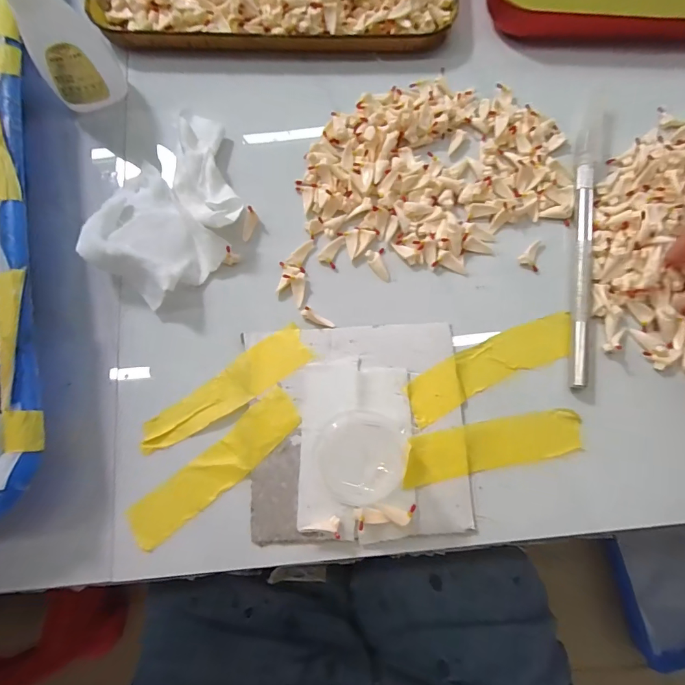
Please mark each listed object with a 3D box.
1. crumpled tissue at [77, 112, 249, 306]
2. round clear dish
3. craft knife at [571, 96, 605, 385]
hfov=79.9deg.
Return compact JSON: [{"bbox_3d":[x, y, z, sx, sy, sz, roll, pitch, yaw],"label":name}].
[{"bbox_3d":[-0.079,-0.067,0.195,0.063,0.021,0.088,38,80,9],"label":"crumpled tissue"},{"bbox_3d":[0.008,0.049,0.173,0.037,0.004,0.037,0,79,1],"label":"round clear dish"},{"bbox_3d":[0.115,-0.050,0.194,0.011,0.006,0.143,10,77,3],"label":"craft knife"}]

